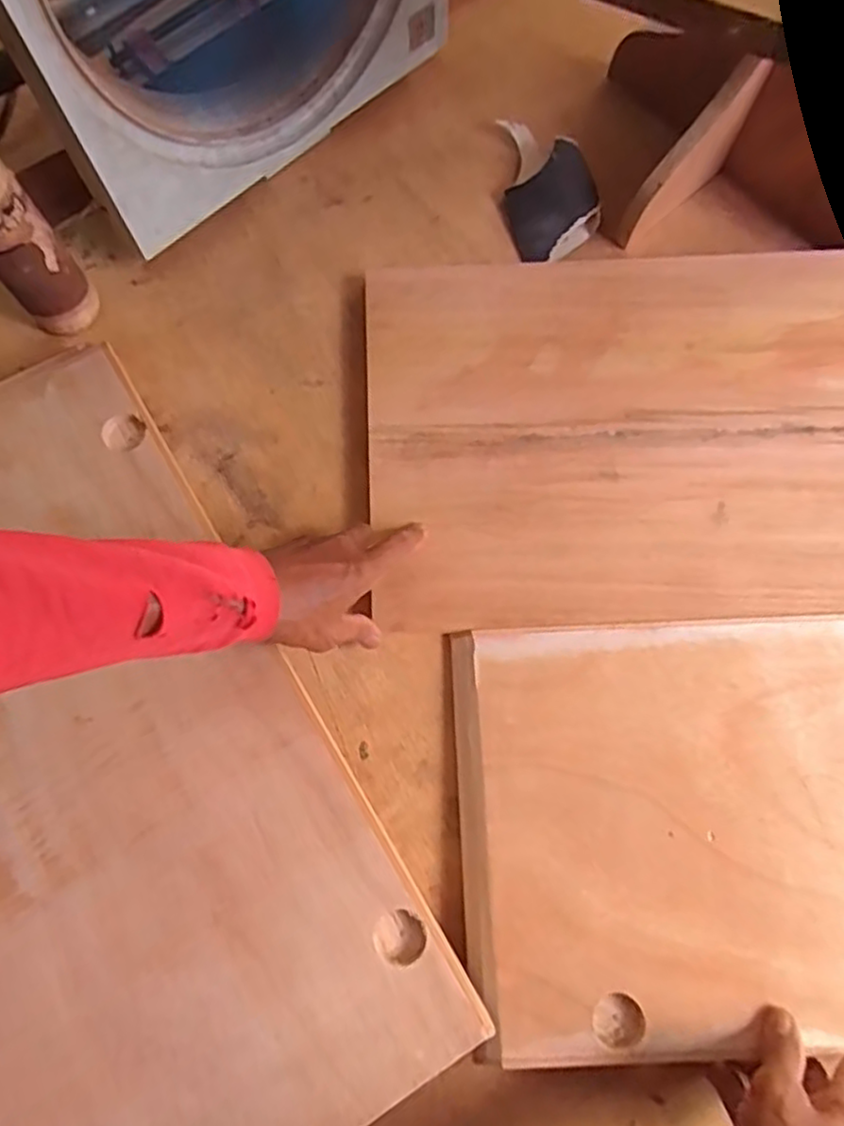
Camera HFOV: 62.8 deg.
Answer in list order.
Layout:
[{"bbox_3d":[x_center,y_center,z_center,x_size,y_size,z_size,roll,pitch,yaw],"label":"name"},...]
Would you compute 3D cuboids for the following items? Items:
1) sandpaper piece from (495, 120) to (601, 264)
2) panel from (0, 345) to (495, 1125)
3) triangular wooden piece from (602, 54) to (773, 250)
[{"bbox_3d":[0.121,-0.373,0.676,0.082,0.032,0.159,-12,73,-2],"label":"sandpaper piece"},{"bbox_3d":[-0.244,0.129,0.507,0.299,0.023,0.613,-31,74,-7],"label":"panel"},{"bbox_3d":[0.239,-0.369,0.637,0.140,0.130,0.018,-37,75,-4],"label":"triangular wooden piece"}]

